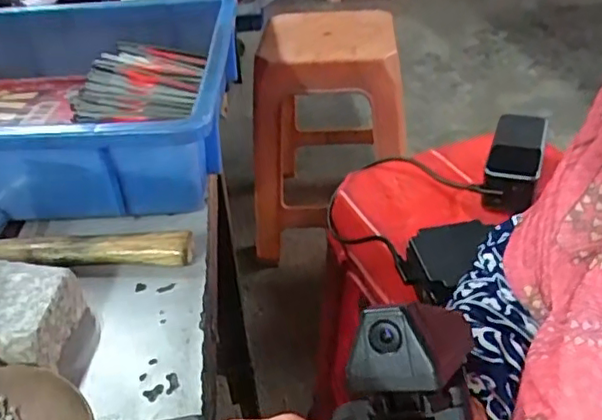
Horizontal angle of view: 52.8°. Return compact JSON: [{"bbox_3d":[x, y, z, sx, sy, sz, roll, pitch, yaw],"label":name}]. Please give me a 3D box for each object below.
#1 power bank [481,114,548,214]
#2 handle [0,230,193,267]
[{"bbox_3d":[0.234,-0.054,0.664,0.054,0.050,0.138,10,38,19],"label":"power bank"},{"bbox_3d":[-0.136,0.027,0.387,0.132,0.020,0.018,-3,35,2],"label":"handle"}]

